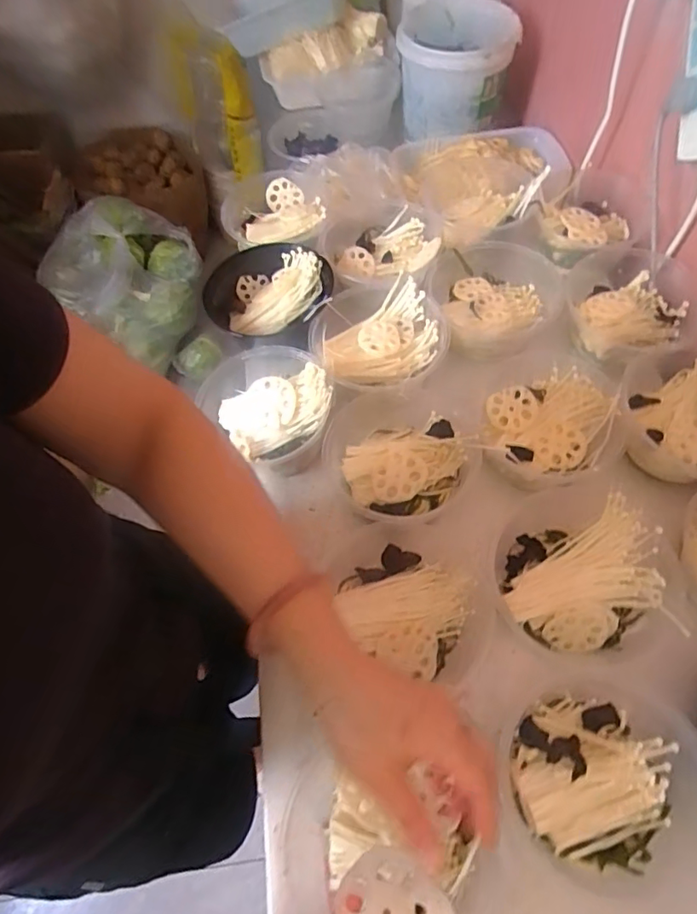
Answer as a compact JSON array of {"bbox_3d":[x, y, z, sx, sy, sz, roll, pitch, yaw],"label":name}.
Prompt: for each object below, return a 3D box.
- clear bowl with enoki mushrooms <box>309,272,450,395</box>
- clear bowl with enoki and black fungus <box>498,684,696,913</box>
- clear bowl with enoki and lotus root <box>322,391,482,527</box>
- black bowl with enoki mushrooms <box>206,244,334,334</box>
[{"bbox_3d":[0.035,-0.140,0.664,0.164,0.068,0.175,-2,61,3],"label":"clear bowl with enoki mushrooms"},{"bbox_3d":[0.210,0.269,0.438,0.153,0.079,0.146,12,62,10],"label":"clear bowl with enoki and black fungus"},{"bbox_3d":[0.057,0.000,0.584,0.150,0.054,0.154,-2,61,3],"label":"clear bowl with enoki and lotus root"},{"bbox_3d":[-0.111,-0.222,0.723,0.176,0.056,0.130,0,61,4],"label":"black bowl with enoki mushrooms"}]

